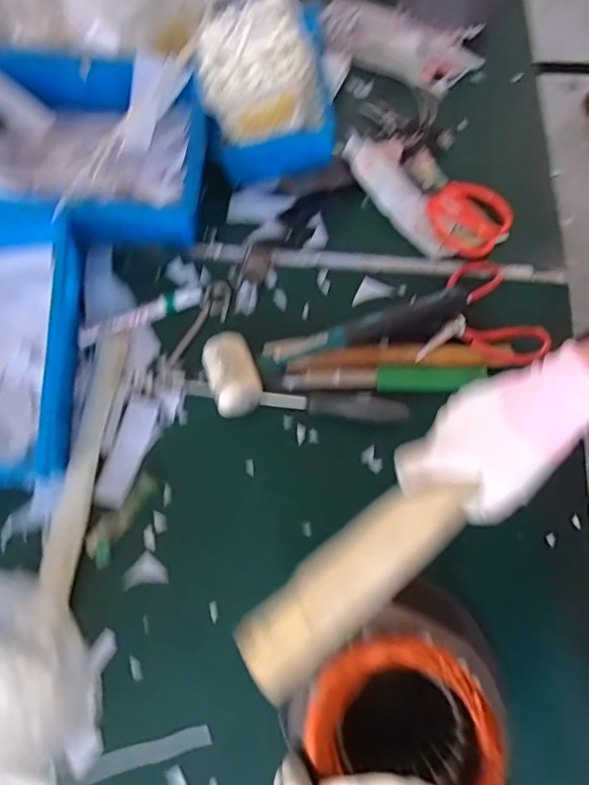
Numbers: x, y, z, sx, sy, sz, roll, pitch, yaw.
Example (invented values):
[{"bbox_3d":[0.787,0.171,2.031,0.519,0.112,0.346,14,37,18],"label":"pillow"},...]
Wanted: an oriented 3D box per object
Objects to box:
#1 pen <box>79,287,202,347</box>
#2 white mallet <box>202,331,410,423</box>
[{"bbox_3d":[-0.172,-0.085,0.579,0.143,0.016,0.021,-22,73,-7],"label":"pen"},{"bbox_3d":[0.007,0.003,0.542,0.213,0.038,0.081,18,72,-5],"label":"white mallet"}]

